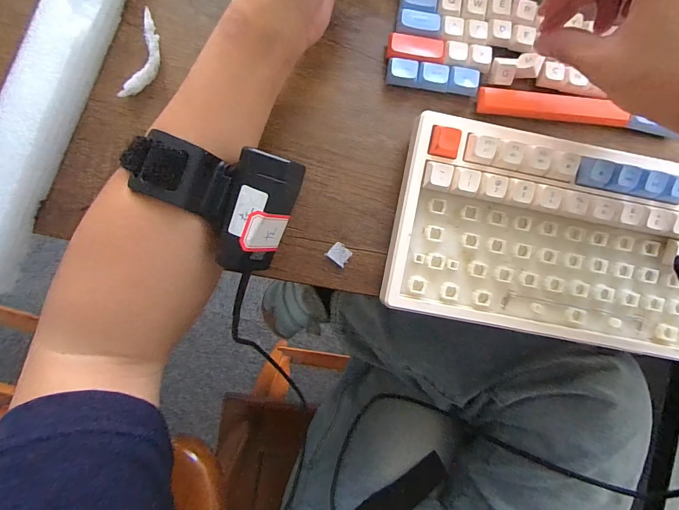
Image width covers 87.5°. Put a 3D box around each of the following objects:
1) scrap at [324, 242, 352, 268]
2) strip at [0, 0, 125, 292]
[{"bbox_3d":[0.000,0.000,0.263,0.016,0.006,0.014,41,87,-2],"label":"scrap"},{"bbox_3d":[-0.199,-0.097,0.239,0.029,0.042,0.256,22,90,-4],"label":"strip"}]

